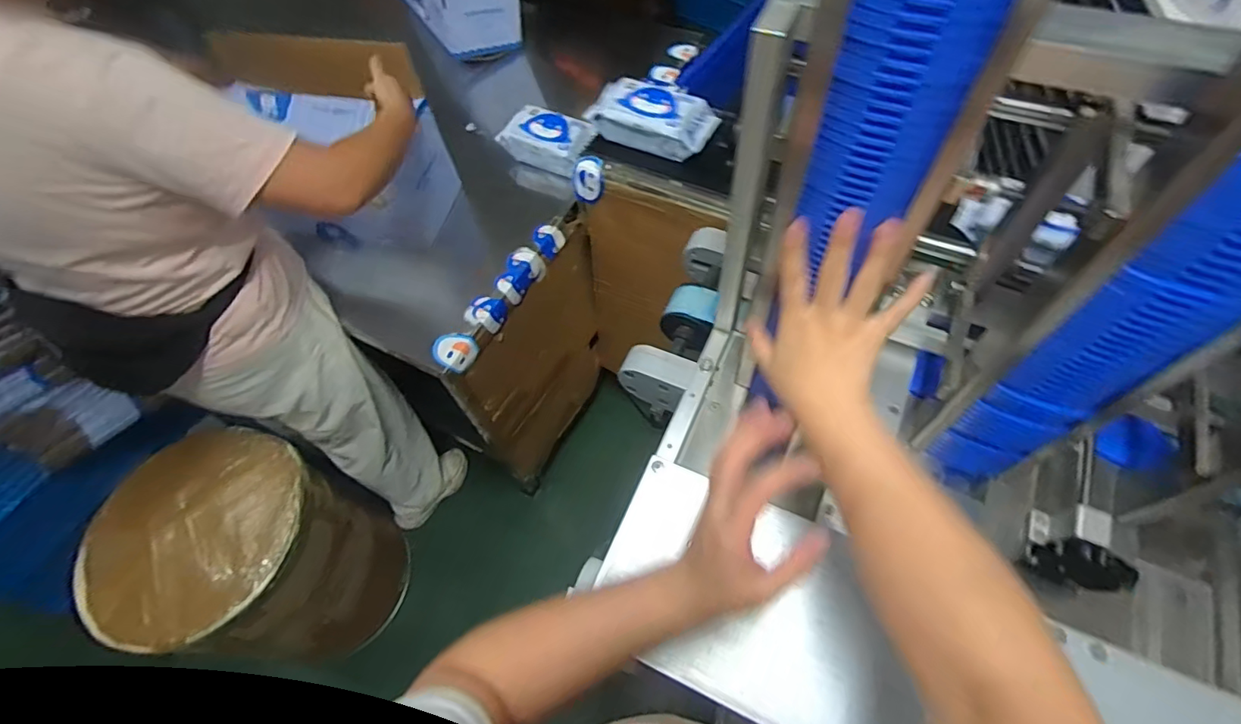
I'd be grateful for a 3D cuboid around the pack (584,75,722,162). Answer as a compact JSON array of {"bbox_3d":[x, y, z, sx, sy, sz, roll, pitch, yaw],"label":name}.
[{"bbox_3d":[0.061,-0.452,1.023,0.236,0.066,0.121,24,64,17],"label":"pack"}]

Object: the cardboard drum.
[{"bbox_3d":[-0.748,0.418,1.187,0.394,0.514,0.364,-2,60,3],"label":"cardboard drum"}]

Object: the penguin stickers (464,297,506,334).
[{"bbox_3d":[-0.243,-0.087,1.016,0.057,0.055,0.071,14,62,12],"label":"penguin stickers"}]

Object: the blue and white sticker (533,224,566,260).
[{"bbox_3d":[-0.142,-0.241,1.092,0.042,0.049,0.070,33,67,20],"label":"blue and white sticker"}]

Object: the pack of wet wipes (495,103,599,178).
[{"bbox_3d":[-0.152,-0.479,1.175,0.209,0.079,0.119,23,64,16],"label":"pack of wet wipes"}]

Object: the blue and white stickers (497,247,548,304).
[{"bbox_3d":[-0.193,-0.166,1.061,0.047,0.058,0.120,24,64,17],"label":"blue and white stickers"}]

